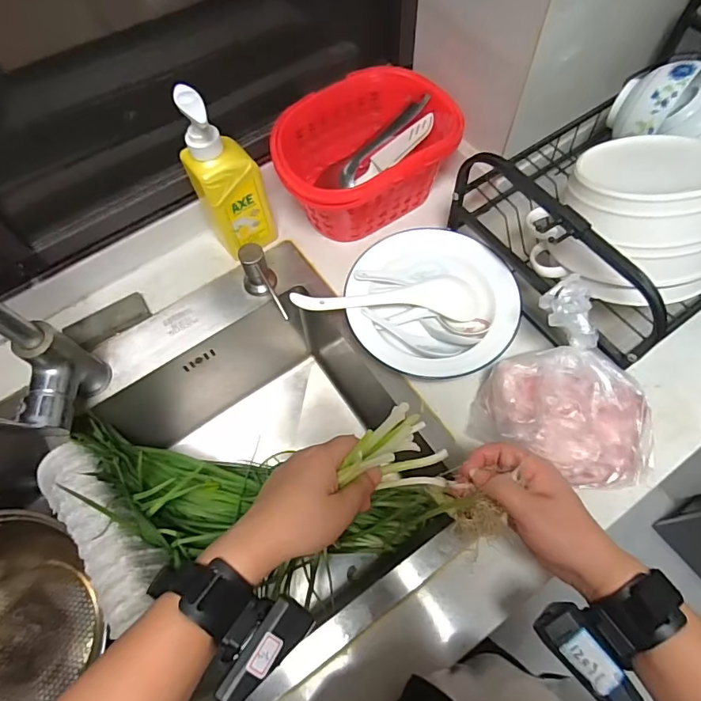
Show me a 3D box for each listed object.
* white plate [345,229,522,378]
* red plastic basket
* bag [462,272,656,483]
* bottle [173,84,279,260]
[{"bbox_3d":[0.096,-0.063,0.549,0.194,0.032,0.203,-1,65,3],"label":"white plate"},{"bbox_3d":[0.019,-0.251,0.593,0.220,0.116,0.164,-15,65,-4],"label":"red plastic basket"},{"bbox_3d":[0.226,0.037,0.446,0.169,0.104,0.148,23,68,13],"label":"bag"},{"bbox_3d":[-0.138,-0.189,0.525,0.073,0.199,0.049,-21,66,-7],"label":"bottle"}]

